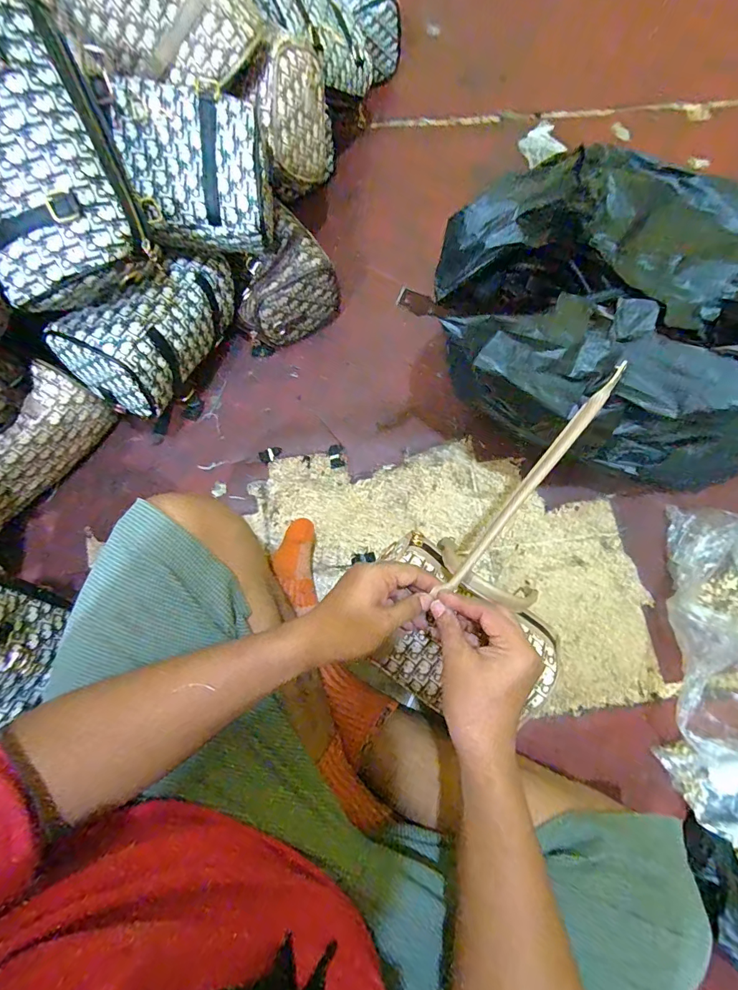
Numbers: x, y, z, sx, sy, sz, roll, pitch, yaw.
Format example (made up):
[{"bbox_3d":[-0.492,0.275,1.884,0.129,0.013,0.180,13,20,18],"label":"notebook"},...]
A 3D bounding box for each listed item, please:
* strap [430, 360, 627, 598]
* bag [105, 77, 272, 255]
[{"bbox_3d":[0.159,-0.015,0.409,0.013,0.015,0.272,39,86,8],"label":"strap"},{"bbox_3d":[-0.192,-0.363,0.488,0.158,0.086,0.157,-5,105,0],"label":"bag"}]

